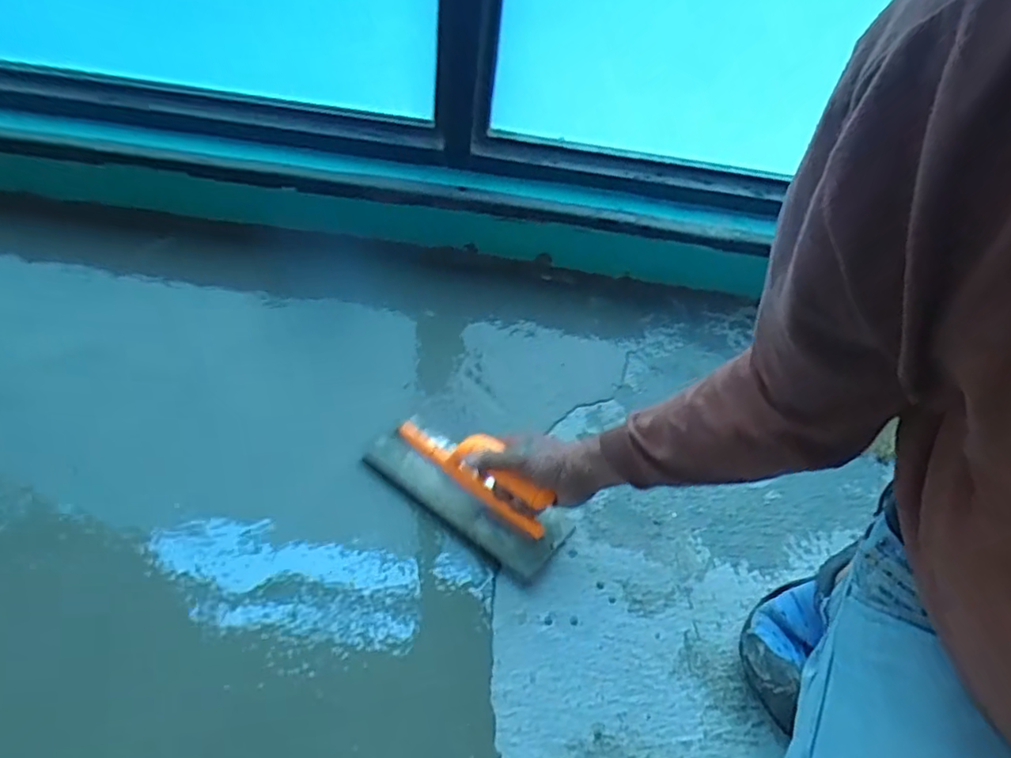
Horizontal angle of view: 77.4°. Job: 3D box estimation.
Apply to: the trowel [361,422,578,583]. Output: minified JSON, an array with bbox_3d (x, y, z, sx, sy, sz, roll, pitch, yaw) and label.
[{"bbox_3d":[-0.046,0.118,0.742,0.251,0.104,0.096,29,52,15],"label":"trowel"}]

